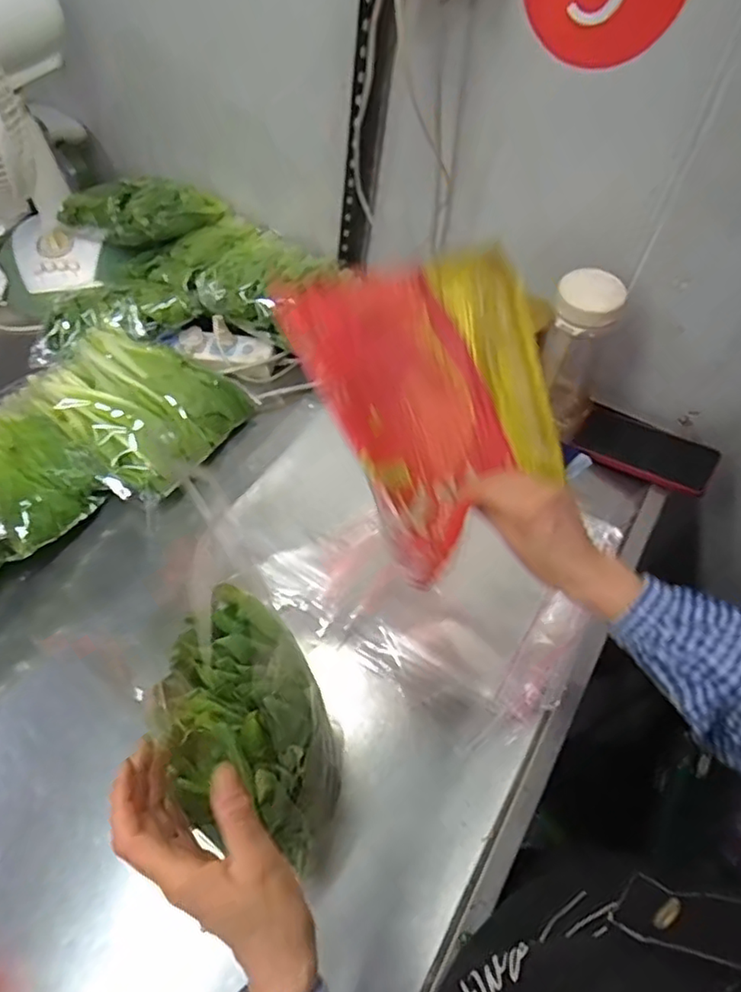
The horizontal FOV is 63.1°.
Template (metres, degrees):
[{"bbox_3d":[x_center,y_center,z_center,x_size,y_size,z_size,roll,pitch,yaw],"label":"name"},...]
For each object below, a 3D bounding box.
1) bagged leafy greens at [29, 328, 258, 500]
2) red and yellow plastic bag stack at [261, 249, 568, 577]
[{"bbox_3d":[-0.270,-0.111,0.706,0.193,0.076,0.191,29,61,16],"label":"bagged leafy greens"},{"bbox_3d":[0.055,-0.093,0.510,0.180,0.077,0.250,-27,94,0],"label":"red and yellow plastic bag stack"}]

